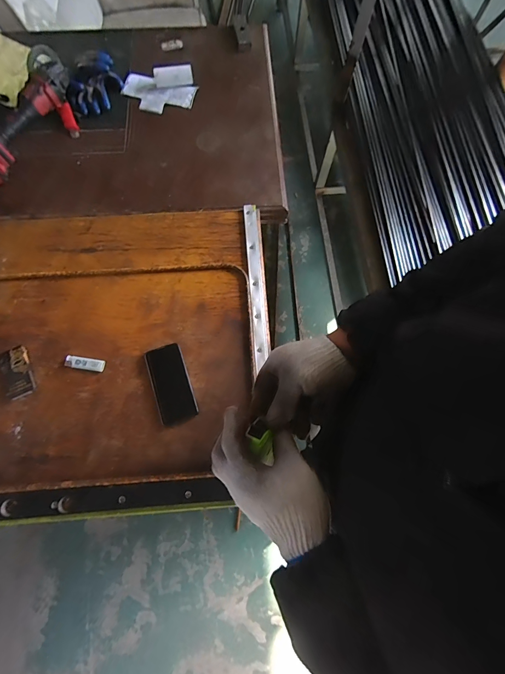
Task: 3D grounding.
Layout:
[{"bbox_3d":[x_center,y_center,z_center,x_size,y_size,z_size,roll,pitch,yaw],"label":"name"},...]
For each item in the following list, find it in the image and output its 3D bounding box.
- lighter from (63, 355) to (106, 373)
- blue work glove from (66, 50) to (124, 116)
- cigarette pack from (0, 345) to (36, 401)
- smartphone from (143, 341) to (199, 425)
[{"bbox_3d":[-0.348,0.054,0.642,0.084,0.010,0.025,8,72,3],"label":"lighter"},{"bbox_3d":[-0.433,-0.712,0.863,0.124,0.035,0.208,0,72,0],"label":"blue work glove"},{"bbox_3d":[-0.481,0.072,0.630,0.060,0.017,0.104,-28,74,-8],"label":"cigarette pack"},{"bbox_3d":[-0.166,0.095,0.631,0.073,0.007,0.158,-19,73,-6],"label":"smartphone"}]

